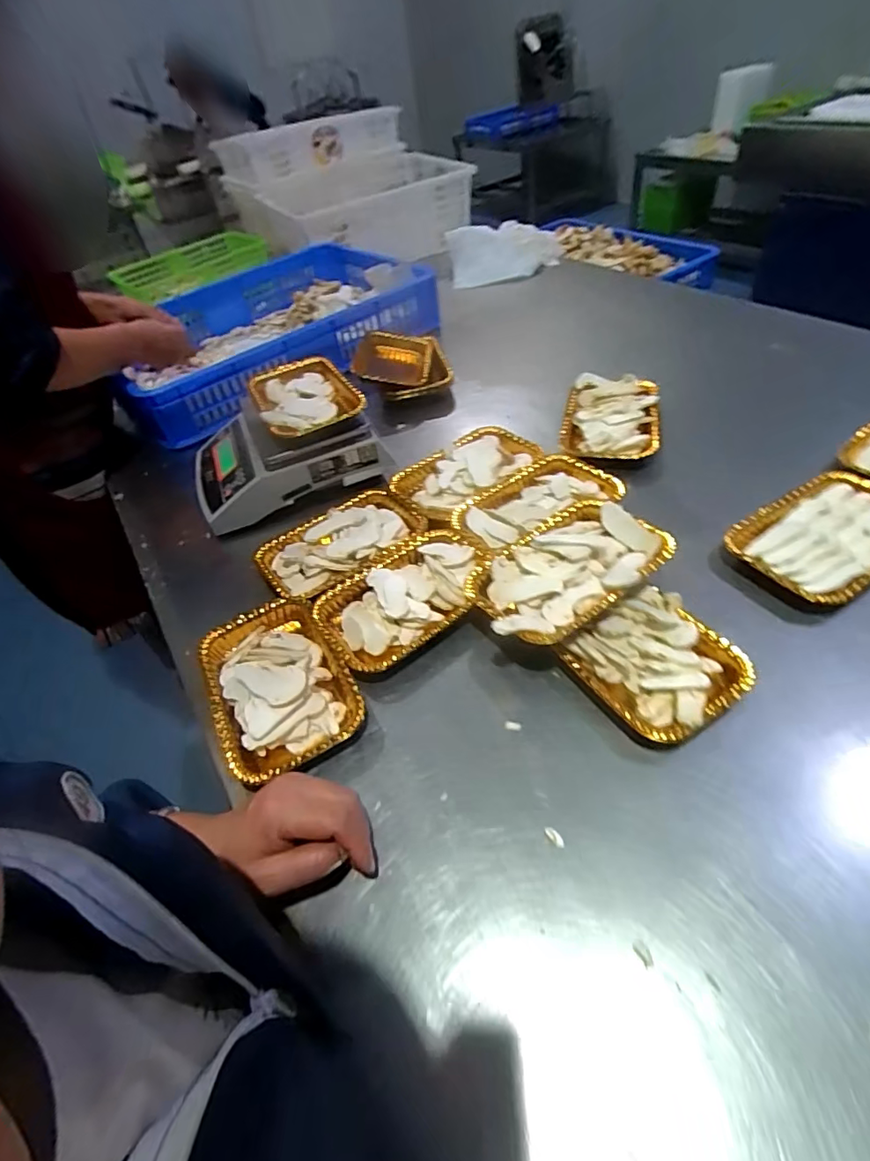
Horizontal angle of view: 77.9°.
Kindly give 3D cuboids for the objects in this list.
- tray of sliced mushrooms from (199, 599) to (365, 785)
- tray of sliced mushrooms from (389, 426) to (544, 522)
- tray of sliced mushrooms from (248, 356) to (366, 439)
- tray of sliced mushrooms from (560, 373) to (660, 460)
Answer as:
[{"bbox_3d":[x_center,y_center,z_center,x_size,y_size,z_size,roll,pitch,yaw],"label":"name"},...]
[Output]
[{"bbox_3d":[-0.149,0.091,0.503,0.123,0.035,0.188,-27,47,-13],"label":"tray of sliced mushrooms"},{"bbox_3d":[0.040,-0.140,0.703,0.182,0.033,0.113,-38,51,-22],"label":"tray of sliced mushrooms"},{"bbox_3d":[-0.168,-0.238,0.703,0.124,0.029,0.178,-23,47,-10],"label":"tray of sliced mushrooms"},{"bbox_3d":[0.241,-0.219,0.744,0.124,0.039,0.191,4,48,16],"label":"tray of sliced mushrooms"}]

